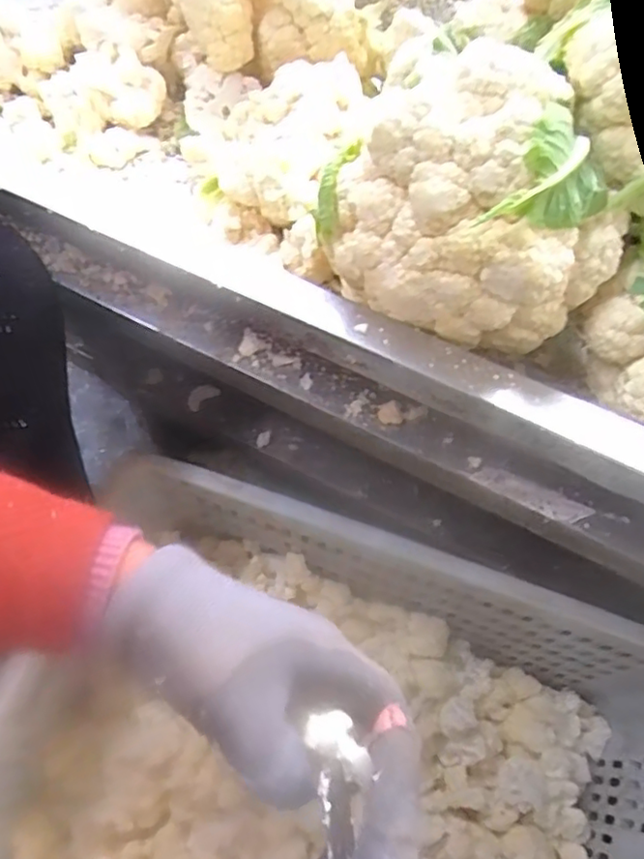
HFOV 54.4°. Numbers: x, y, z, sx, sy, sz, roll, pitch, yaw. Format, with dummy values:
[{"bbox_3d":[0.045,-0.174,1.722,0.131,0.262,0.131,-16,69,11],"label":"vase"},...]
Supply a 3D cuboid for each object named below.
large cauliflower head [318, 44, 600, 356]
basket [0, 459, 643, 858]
[{"bbox_3d":[0.069,-0.126,0.345,0.137,0.107,0.117,4,63,0],"label":"large cauliflower head"},{"bbox_3d":[0.029,0.290,0.507,0.471,0.232,0.346,19,64,7],"label":"basket"}]

